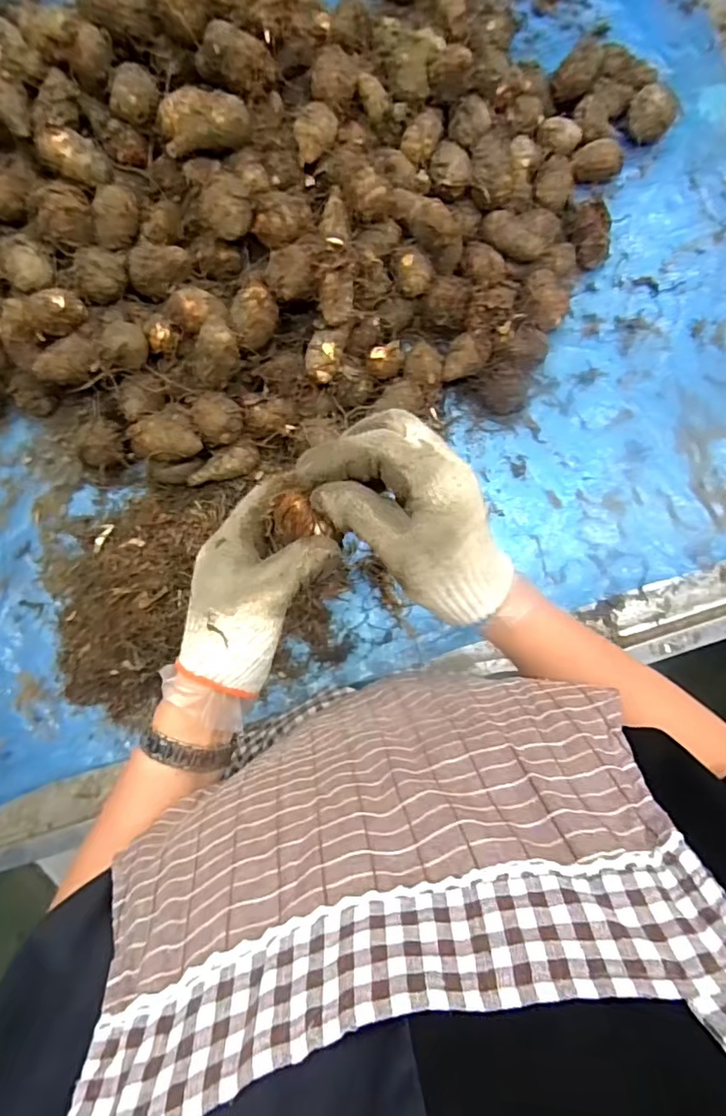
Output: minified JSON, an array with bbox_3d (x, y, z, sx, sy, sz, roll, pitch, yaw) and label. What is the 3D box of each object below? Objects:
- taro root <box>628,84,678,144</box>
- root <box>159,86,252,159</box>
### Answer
[{"bbox_3d":[0.305,-0.471,0.583,0.033,0.047,0.045,-29,86,-4],"label":"taro root"},{"bbox_3d":[-0.139,-0.381,0.480,0.080,0.044,0.053,-3,83,-3],"label":"root"}]

